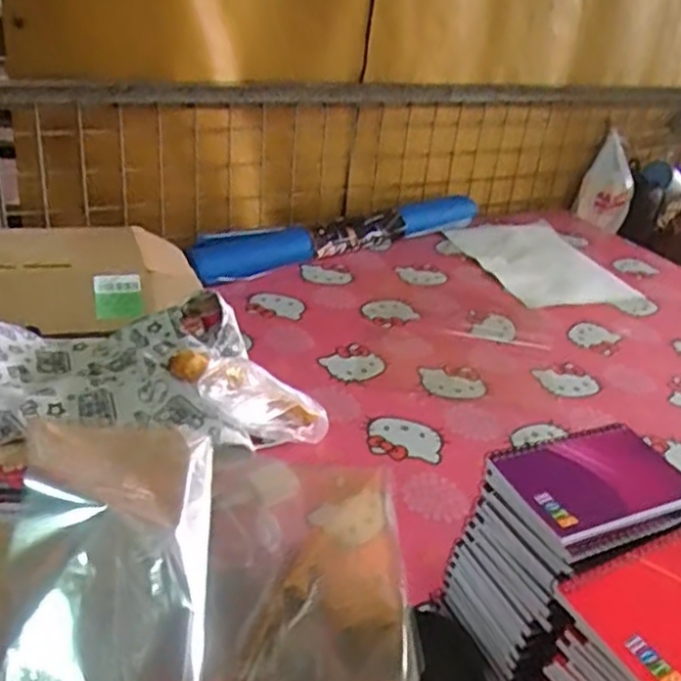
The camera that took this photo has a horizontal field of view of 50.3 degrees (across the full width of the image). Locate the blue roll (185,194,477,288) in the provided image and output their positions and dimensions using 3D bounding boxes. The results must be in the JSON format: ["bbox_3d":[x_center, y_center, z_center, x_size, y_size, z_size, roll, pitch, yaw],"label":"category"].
[{"bbox_3d":[0.013,-0.177,1.205,0.582,0.055,0.067,-18,39,-36],"label":"blue roll"}]

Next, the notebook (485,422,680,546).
[{"bbox_3d":[0.178,0.094,0.500,0.129,0.009,0.082,-8,34,-25],"label":"notebook"}]

